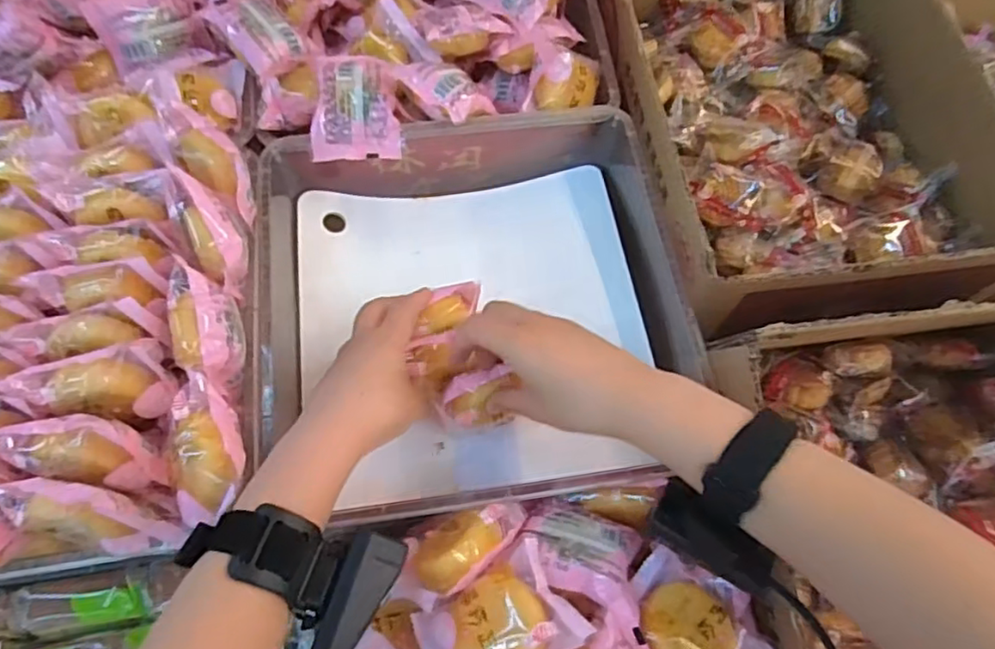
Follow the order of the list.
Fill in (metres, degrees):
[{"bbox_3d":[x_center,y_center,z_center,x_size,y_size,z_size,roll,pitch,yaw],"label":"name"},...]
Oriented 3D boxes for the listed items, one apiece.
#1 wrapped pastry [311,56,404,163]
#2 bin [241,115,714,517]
[{"bbox_3d":[-0.113,-0.173,0.507,0.066,0.036,0.076,-5,66,-5],"label":"wrapped pastry"},{"bbox_3d":[-0.020,-0.019,0.502,0.309,0.088,0.306,-5,66,-5],"label":"bin"}]

